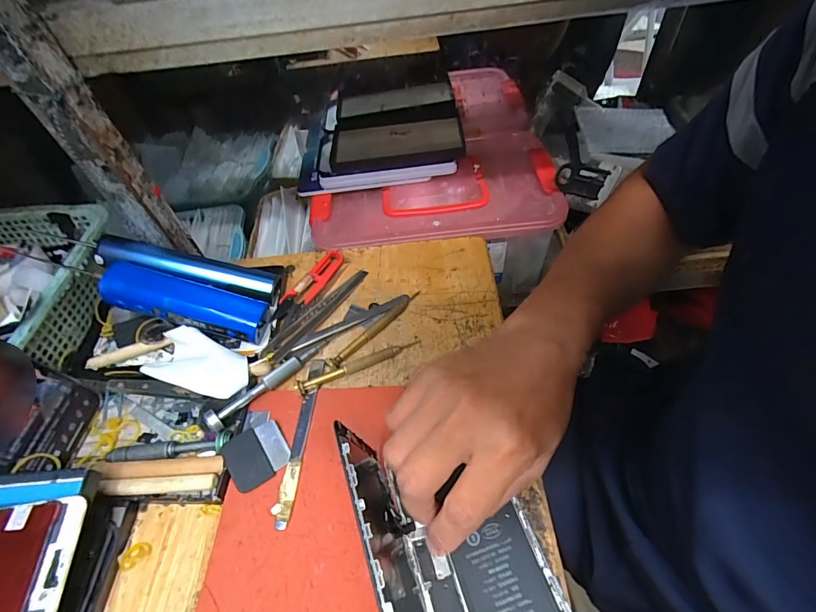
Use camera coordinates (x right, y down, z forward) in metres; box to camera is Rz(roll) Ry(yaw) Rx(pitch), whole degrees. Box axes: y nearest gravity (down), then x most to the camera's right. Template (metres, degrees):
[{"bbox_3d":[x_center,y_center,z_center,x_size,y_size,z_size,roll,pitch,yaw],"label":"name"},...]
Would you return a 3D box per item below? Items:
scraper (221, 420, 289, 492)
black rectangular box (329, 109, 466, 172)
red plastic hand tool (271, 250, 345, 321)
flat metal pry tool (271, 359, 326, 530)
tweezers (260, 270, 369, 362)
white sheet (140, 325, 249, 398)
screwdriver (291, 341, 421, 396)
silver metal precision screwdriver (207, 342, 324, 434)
[{"bbox_3d":[-0.110,0.108,0.296,0.042,0.008,0.039,-31,56,-17],"label":"scraper"},{"bbox_3d":[-0.015,-0.224,0.546,0.174,0.015,0.103,-6,54,4],"label":"black rectangular box"},{"bbox_3d":[-0.094,-0.021,0.395,0.021,0.012,0.099,23,58,22],"label":"red plastic hand tool"},{"bbox_3d":[-0.082,0.098,0.312,0.014,0.010,0.130,0,53,6],"label":"flat metal pry tool"},{"bbox_3d":[-0.081,0.004,0.374,0.015,0.009,0.126,30,58,23],"label":"tweezers"},{"bbox_3d":[-0.174,0.047,0.338,0.085,0.018,0.044,10,54,13],"label":"white sheet"},{"bbox_3d":[-0.040,0.049,0.339,0.106,0.010,0.010,-24,54,-12],"label":"screwdriver"},{"bbox_3d":[-0.111,0.059,0.325,0.014,0.015,0.108,37,61,27],"label":"silver metal precision screwdriver"}]

